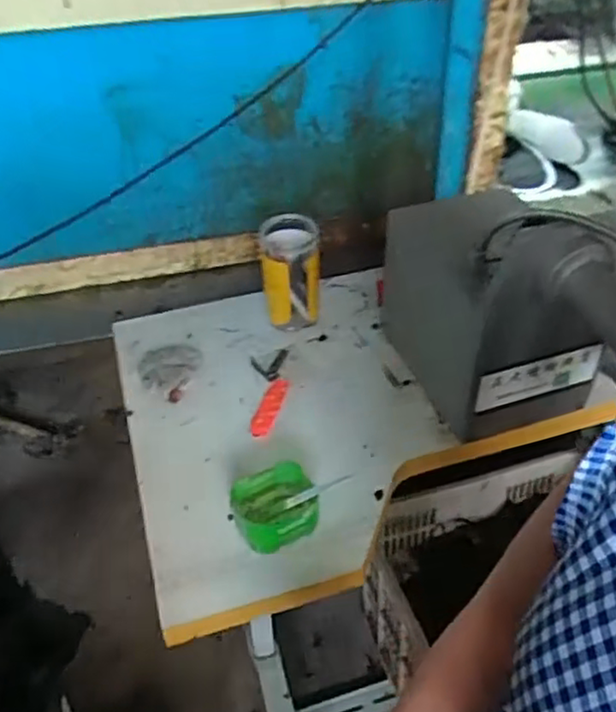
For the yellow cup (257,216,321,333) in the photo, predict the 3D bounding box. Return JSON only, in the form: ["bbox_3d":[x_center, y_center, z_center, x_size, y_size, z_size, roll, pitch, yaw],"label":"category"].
[{"bbox_3d":[-0.026,-0.114,1.023,0.085,0.173,0.082,-4,38,-2],"label":"yellow cup"}]

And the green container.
[{"bbox_3d":[-0.038,0.180,0.776,0.092,0.065,0.087,-1,38,1],"label":"green container"}]

